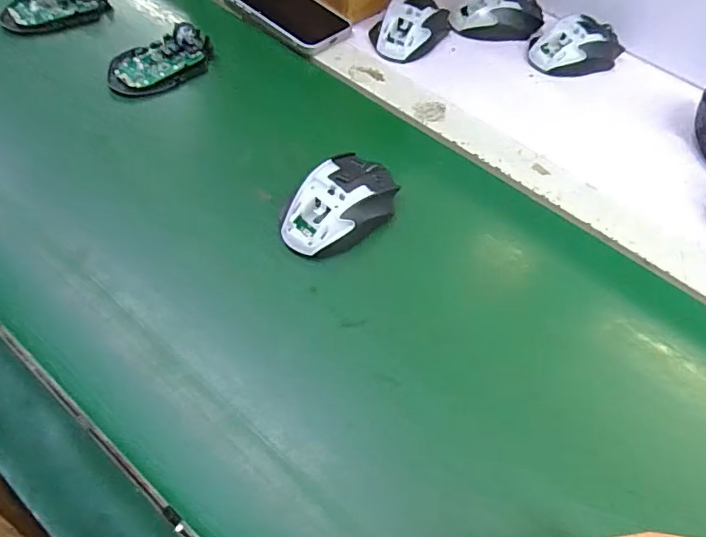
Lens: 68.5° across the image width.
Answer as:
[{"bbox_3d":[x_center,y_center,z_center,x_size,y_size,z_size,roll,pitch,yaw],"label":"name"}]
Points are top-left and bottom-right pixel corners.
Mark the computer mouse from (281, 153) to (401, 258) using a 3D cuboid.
[{"bbox_3d":[-0.010,-0.056,0.454,0.065,0.038,0.111,38,62,18],"label":"computer mouse"}]

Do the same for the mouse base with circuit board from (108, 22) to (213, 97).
[{"bbox_3d":[-0.202,-0.222,0.548,0.110,0.023,0.067,-23,62,-18],"label":"mouse base with circuit board"}]

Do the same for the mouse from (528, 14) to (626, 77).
[{"bbox_3d":[0.266,-0.266,0.616,0.115,0.036,0.074,-19,61,-16],"label":"mouse"}]

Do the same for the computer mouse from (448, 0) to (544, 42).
[{"bbox_3d":[0.177,-0.318,0.641,0.112,0.036,0.069,-1,58,-5],"label":"computer mouse"}]

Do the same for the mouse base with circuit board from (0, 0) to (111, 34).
[{"bbox_3d":[-0.335,-0.298,0.583,0.111,0.024,0.063,-22,62,-18],"label":"mouse base with circuit board"}]

